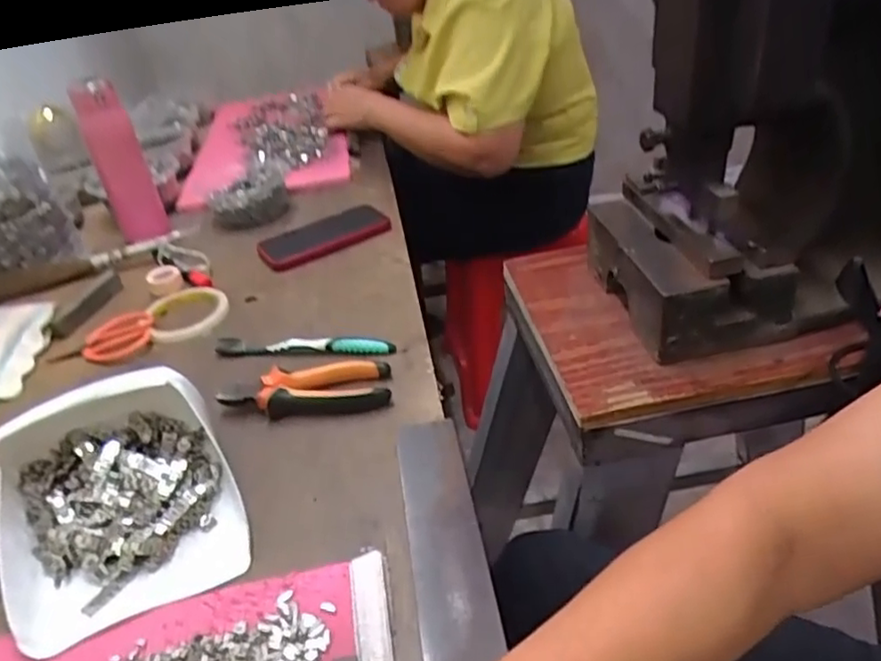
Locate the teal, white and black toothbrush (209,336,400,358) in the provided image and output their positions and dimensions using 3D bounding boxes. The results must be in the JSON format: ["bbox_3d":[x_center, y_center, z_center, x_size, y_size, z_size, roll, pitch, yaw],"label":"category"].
[{"bbox_3d":[-0.136,0.017,0.648,0.183,0.022,0.010,-1,36,9],"label":"teal, white and black toothbrush"}]

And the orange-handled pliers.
[{"bbox_3d":[-0.121,0.050,0.583,0.148,0.022,0.058,-7,35,1],"label":"orange-handled pliers"}]

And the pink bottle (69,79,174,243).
[{"bbox_3d":[-0.426,-0.227,0.861,0.058,0.196,0.045,-27,39,-25],"label":"pink bottle"}]

